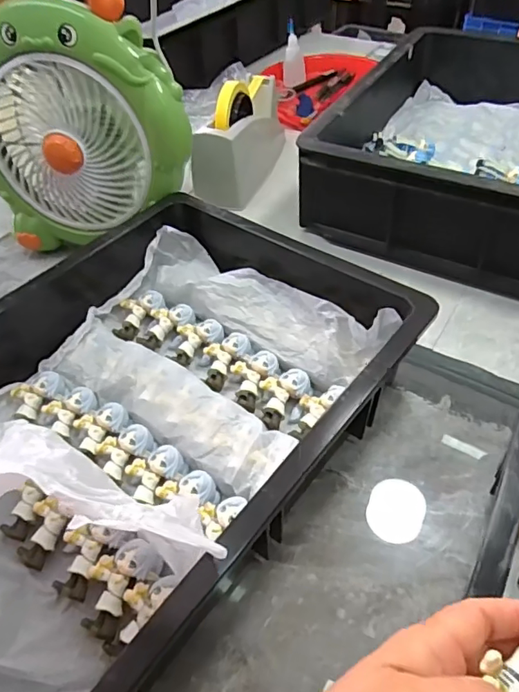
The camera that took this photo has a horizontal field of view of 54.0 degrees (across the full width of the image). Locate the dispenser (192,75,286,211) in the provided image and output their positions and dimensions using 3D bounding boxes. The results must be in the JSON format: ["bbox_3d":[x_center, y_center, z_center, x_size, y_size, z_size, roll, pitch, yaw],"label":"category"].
[{"bbox_3d":[-0.022,-0.293,0.695,0.067,0.114,0.201,14,50,16],"label":"dispenser"}]

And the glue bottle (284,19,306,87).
[{"bbox_3d":[0.063,-0.527,0.925,0.039,0.107,0.027,-1,15,3],"label":"glue bottle"}]

